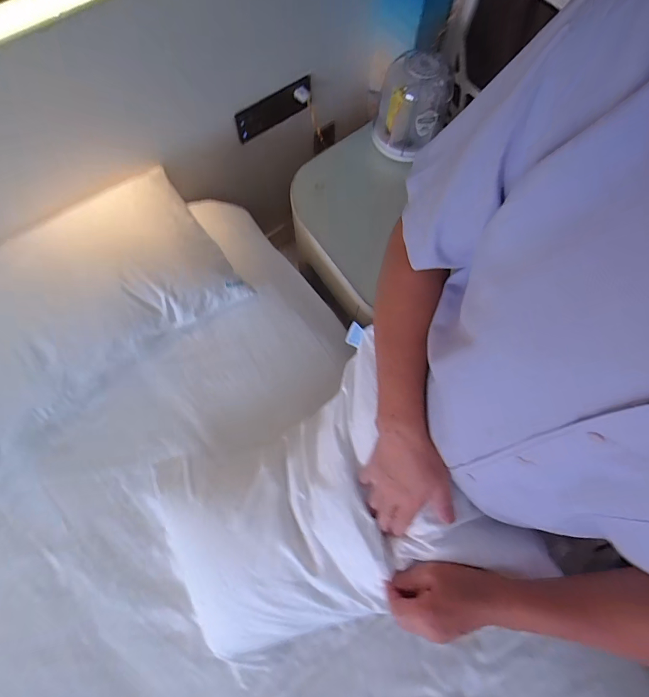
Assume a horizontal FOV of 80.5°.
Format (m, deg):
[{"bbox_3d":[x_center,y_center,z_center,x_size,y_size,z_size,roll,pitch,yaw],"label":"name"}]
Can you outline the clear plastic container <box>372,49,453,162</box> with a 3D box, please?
[{"bbox_3d":[0.235,-0.655,1.016,0.182,0.214,0.173,17,71,5],"label":"clear plastic container"}]

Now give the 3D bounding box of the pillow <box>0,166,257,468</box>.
[{"bbox_3d":[-0.577,-0.097,0.836,0.722,0.211,0.377,-37,75,-13],"label":"pillow"}]

